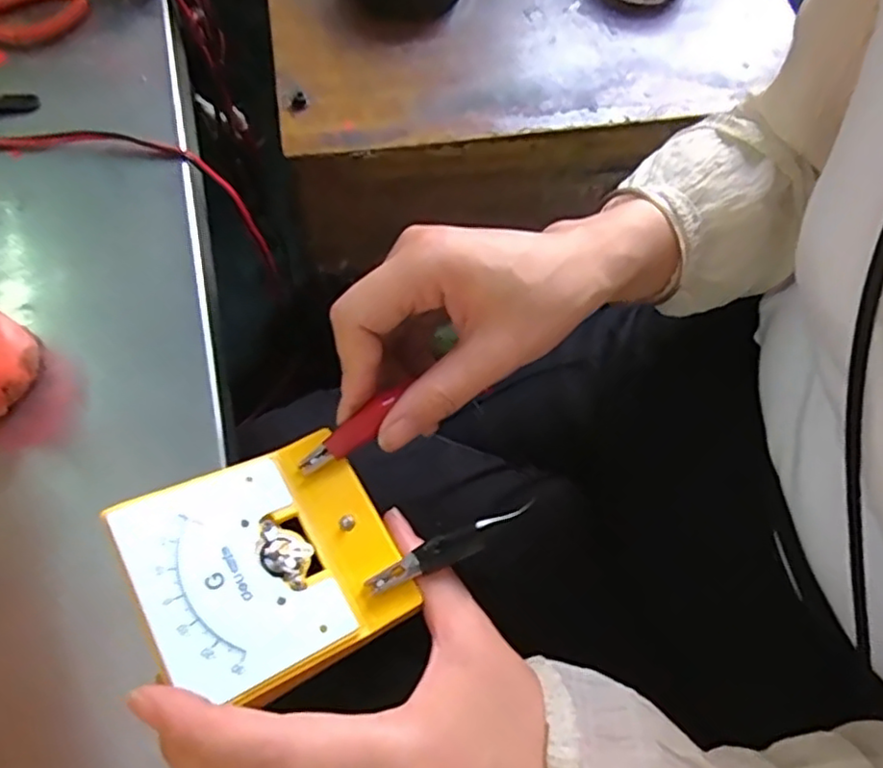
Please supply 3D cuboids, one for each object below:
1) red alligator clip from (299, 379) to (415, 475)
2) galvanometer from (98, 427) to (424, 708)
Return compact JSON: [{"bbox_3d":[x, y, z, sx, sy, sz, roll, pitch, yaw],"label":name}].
[{"bbox_3d":[-0.034,0.019,0.266,0.054,0.005,0.013,-40,74,-13],"label":"red alligator clip"},{"bbox_3d":[-0.067,0.072,0.248,0.087,0.038,0.080,-20,65,-36],"label":"galvanometer"}]

